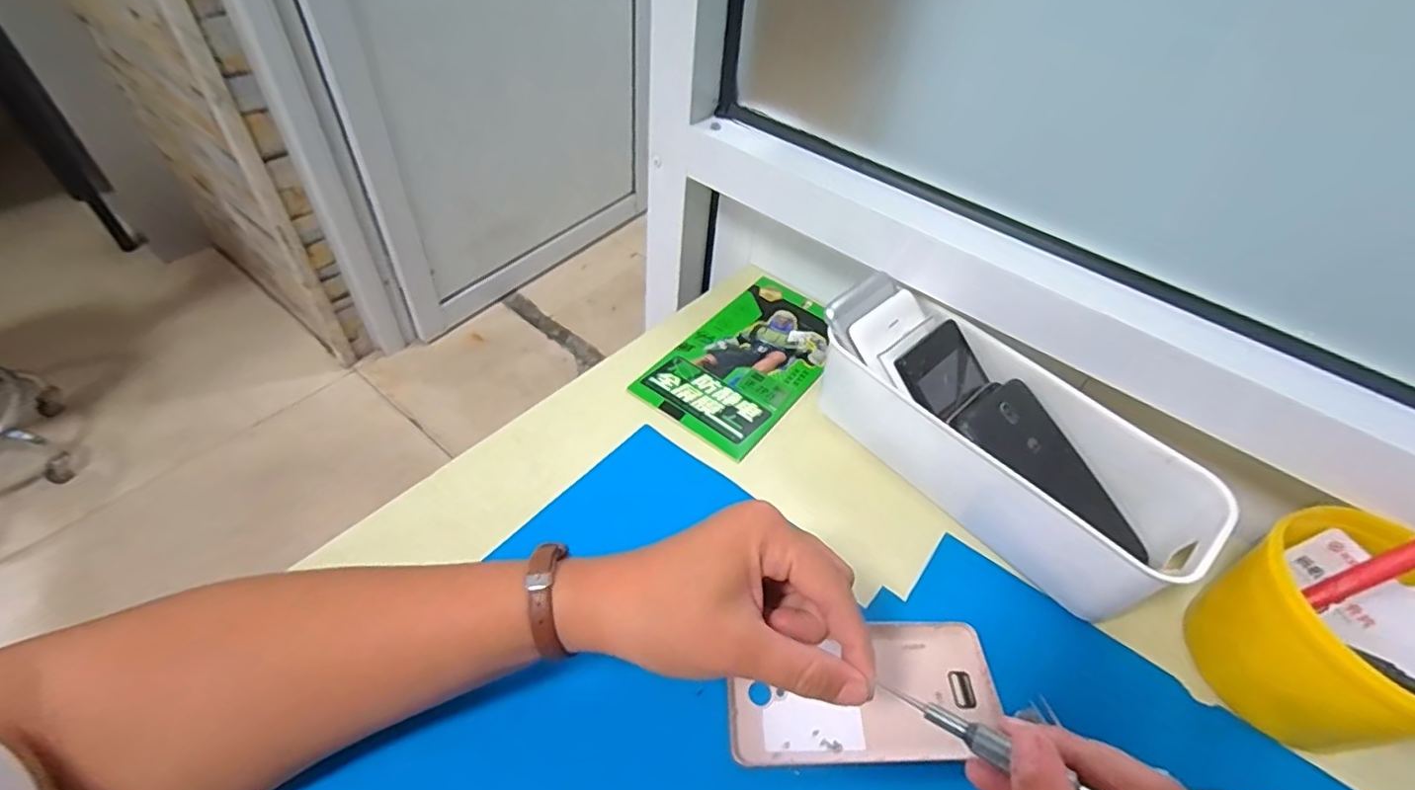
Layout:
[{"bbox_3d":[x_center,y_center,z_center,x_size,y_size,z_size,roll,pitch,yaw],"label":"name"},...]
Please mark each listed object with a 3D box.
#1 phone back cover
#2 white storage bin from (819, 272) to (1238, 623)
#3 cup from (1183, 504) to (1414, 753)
[{"bbox_3d":[0.085,0.161,0.334,0.147,0.010,0.070,1,48,-5],"label":"phone back cover"},{"bbox_3d":[0.195,0.030,0.413,0.098,0.091,0.256,-34,59,-31],"label":"white storage bin"},{"bbox_3d":[0.335,0.133,0.329,0.100,0.091,0.109,-19,52,-21],"label":"cup"}]

